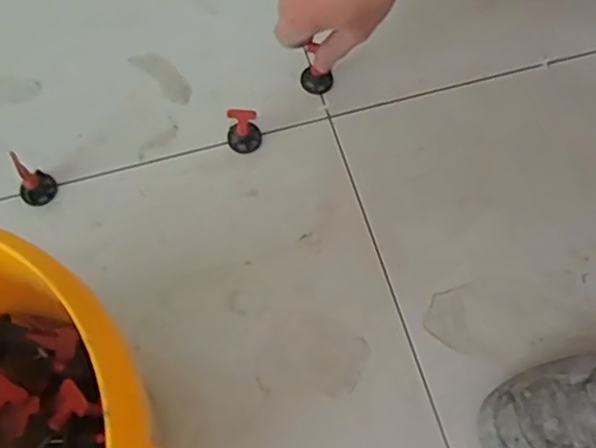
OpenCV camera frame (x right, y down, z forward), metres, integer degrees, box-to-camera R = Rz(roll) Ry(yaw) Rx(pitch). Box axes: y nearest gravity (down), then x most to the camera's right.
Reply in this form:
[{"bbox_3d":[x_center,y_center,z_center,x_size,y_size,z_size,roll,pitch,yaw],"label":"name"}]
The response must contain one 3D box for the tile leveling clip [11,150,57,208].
[{"bbox_3d":[-0.223,-0.037,0.528,0.029,0.047,0.028,-36,75,-15],"label":"tile leveling clip"}]

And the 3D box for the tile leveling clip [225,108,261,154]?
[{"bbox_3d":[-0.048,-0.086,0.554,0.029,0.053,0.025,-5,69,-5],"label":"tile leveling clip"}]

